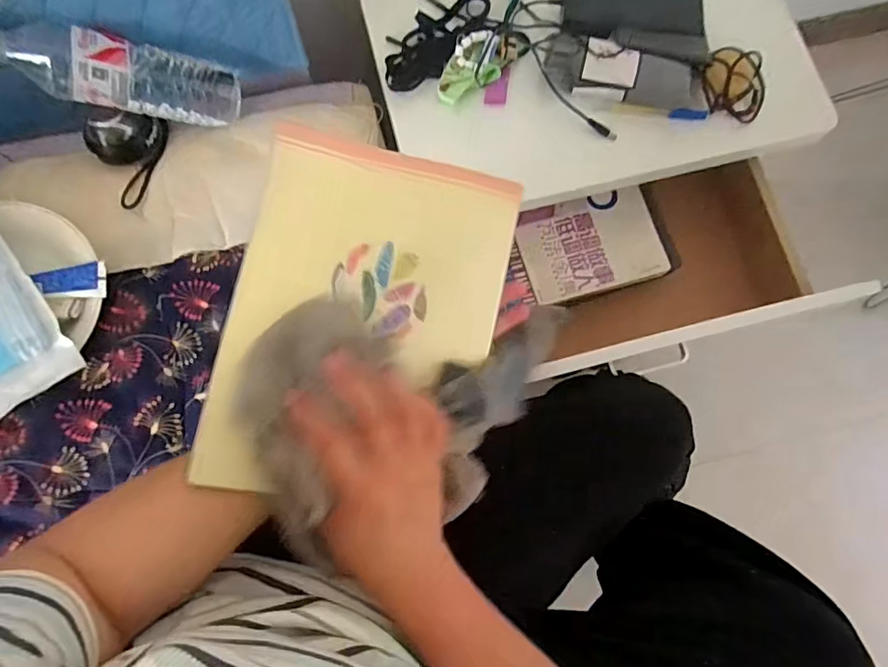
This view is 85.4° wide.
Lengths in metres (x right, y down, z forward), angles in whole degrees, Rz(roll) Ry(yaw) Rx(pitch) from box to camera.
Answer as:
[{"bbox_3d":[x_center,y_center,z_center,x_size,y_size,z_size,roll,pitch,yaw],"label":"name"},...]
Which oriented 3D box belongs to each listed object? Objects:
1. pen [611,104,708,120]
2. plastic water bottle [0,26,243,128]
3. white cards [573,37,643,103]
[{"bbox_3d":[0.231,-0.236,0.514,0.103,0.008,0.009,4,78,1],"label":"pen"},{"bbox_3d":[-0.330,-0.265,0.496,0.225,0.057,0.066,-2,76,-32],"label":"plastic water bottle"},{"bbox_3d":[0.173,-0.276,0.508,0.058,0.031,0.051,18,79,4],"label":"white cards"}]

